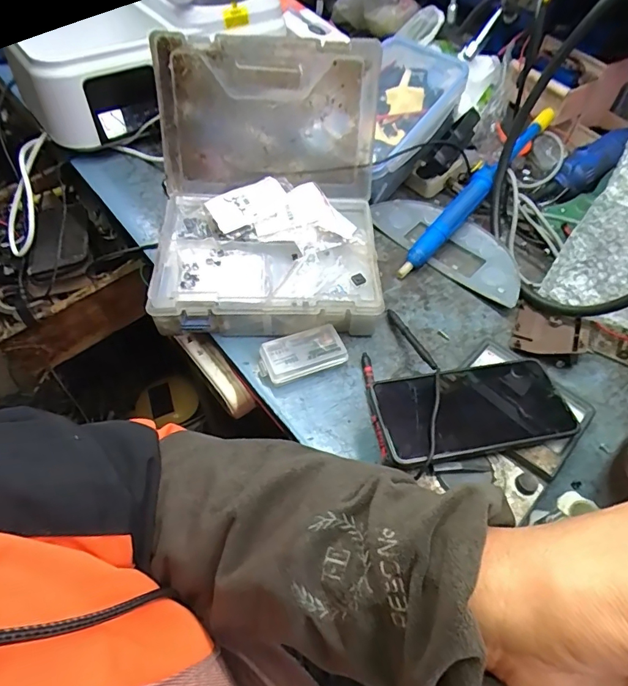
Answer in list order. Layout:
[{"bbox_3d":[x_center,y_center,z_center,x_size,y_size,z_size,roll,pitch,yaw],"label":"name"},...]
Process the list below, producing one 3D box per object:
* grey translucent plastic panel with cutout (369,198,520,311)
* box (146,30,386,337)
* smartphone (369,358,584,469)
[{"bbox_3d":[0.164,-0.123,0.576,0.206,0.027,0.106,31,58,17],"label":"grey translucent plastic panel with cutout"},{"bbox_3d":[-0.045,-0.158,0.468,0.223,0.175,0.225,-1,54,-4],"label":"box"},{"bbox_3d":[0.133,0.053,0.384,0.161,0.015,0.075,-9,55,-10],"label":"smartphone"}]

